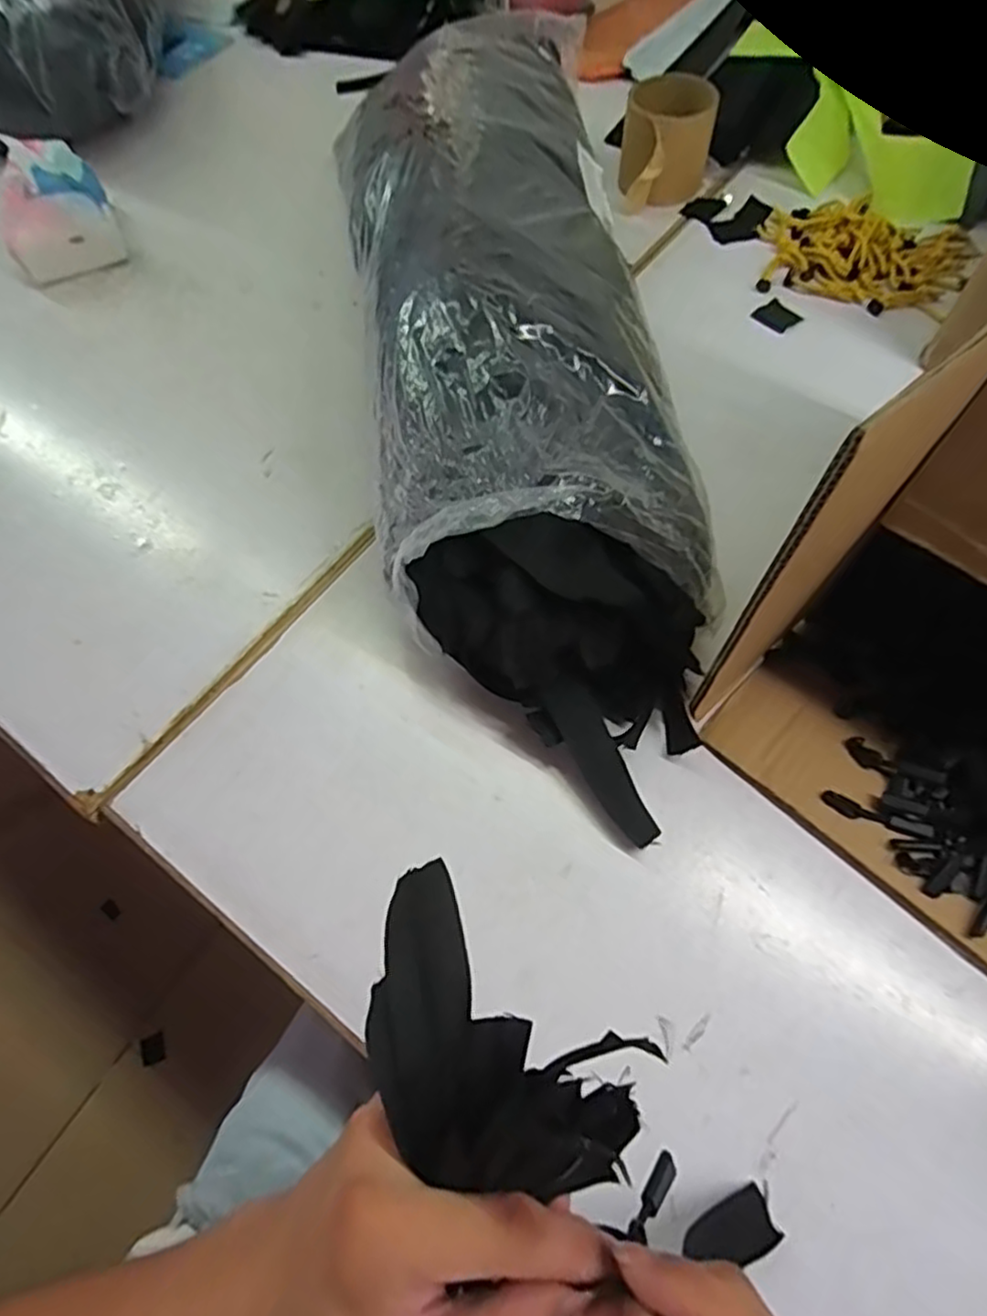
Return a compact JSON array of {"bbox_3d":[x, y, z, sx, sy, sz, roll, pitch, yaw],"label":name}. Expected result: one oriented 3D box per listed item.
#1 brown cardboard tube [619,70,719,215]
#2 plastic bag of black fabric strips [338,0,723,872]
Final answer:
[{"bbox_3d":[0.166,-0.492,0.645,0.083,0.079,0.070,-1,63,2],"label":"brown cardboard tube"},{"bbox_3d":[0.005,-0.244,0.491,0.177,0.158,0.723,-8,63,-2],"label":"plastic bag of black fabric strips"}]

